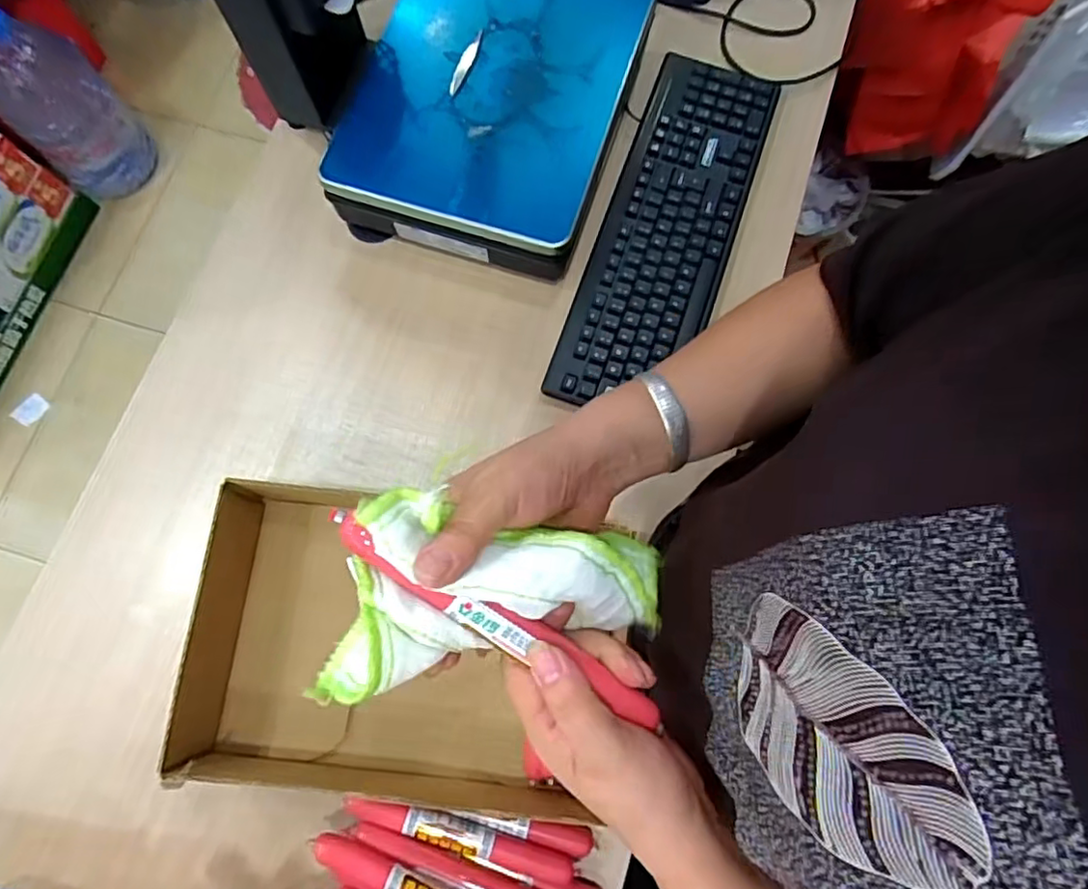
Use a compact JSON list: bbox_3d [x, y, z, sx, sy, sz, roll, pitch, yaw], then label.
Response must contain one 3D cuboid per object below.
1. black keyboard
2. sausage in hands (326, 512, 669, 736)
[{"bbox_3d":[0.134,-0.233,0.658,0.135,0.022,0.430,19,76,5],"label":"black keyboard"},{"bbox_3d":[-0.019,0.088,0.299,0.189,0.022,0.019,34,77,-13],"label":"sausage in hands"}]

